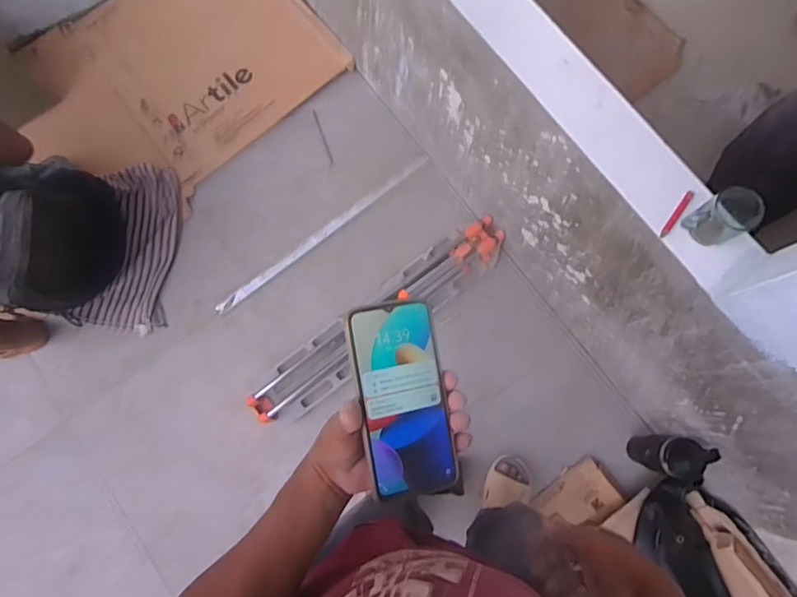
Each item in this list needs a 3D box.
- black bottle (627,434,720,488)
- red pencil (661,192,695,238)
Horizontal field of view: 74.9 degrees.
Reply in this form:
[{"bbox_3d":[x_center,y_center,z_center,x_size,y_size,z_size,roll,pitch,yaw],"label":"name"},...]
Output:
[{"bbox_3d":[0.602,0.354,1.170,0.089,0.239,0.093,14,78,3],"label":"black bottle"},{"bbox_3d":[0.445,-0.135,0.832,0.014,0.012,0.088,35,80,7],"label":"red pencil"}]

